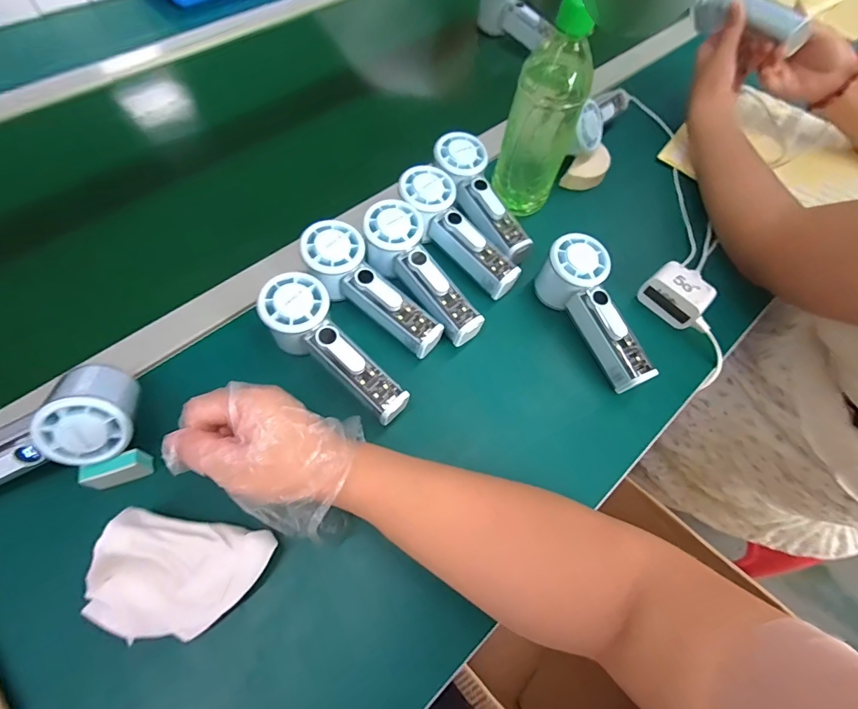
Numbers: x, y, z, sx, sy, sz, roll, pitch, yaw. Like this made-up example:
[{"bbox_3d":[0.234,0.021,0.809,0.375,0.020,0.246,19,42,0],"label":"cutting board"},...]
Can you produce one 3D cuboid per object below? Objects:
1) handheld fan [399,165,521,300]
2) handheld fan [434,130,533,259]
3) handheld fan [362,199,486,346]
[{"bbox_3d":[0.028,-0.125,0.441,0.054,0.043,0.158,-38,87,-20],"label":"handheld fan"},{"bbox_3d":[0.056,-0.169,0.464,0.051,0.035,0.153,-26,82,-16],"label":"handheld fan"},{"bbox_3d":[-0.007,-0.078,0.418,0.055,0.035,0.155,-34,84,-19],"label":"handheld fan"}]

